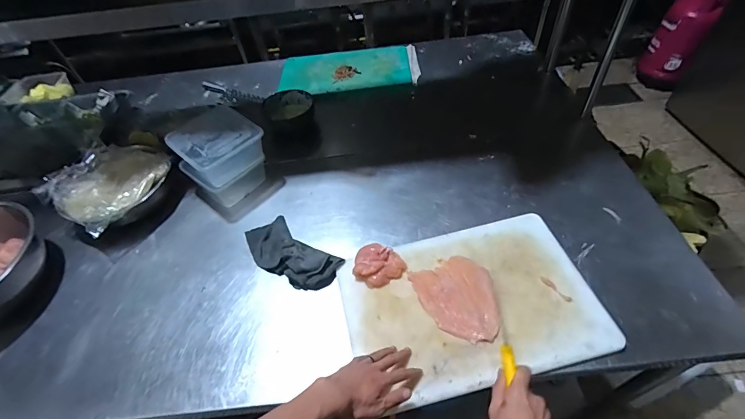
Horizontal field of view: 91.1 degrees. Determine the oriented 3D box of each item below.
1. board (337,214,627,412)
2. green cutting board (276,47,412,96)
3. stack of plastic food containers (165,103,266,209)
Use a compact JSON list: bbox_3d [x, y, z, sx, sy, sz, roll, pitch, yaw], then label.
[{"bbox_3d":[0.174,0.165,0.673,0.439,0.028,0.295,-13,50,-4],"label":"board"},{"bbox_3d":[-0.097,-0.496,1.284,0.446,0.014,0.273,-3,50,4],"label":"green cutting board"},{"bbox_3d":[-0.370,-0.129,0.914,0.187,0.156,0.173,31,60,28],"label":"stack of plastic food containers"}]

